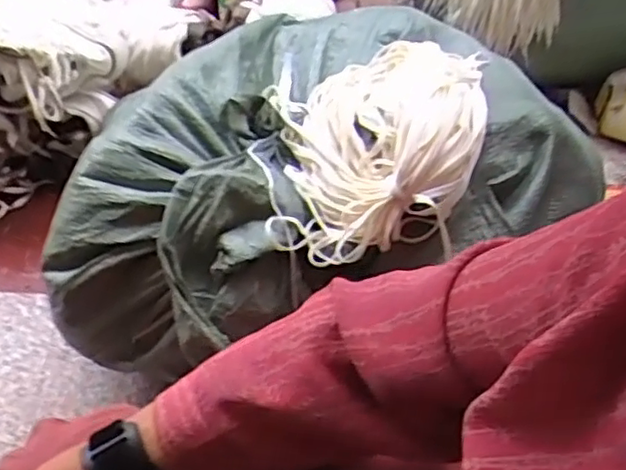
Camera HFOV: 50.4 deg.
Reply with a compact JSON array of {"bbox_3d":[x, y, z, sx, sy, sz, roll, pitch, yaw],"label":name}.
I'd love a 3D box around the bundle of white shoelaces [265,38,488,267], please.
[{"bbox_3d":[0.073,-0.148,0.786,0.252,0.102,0.372,7,57,8],"label":"bundle of white shoelaces"}]

